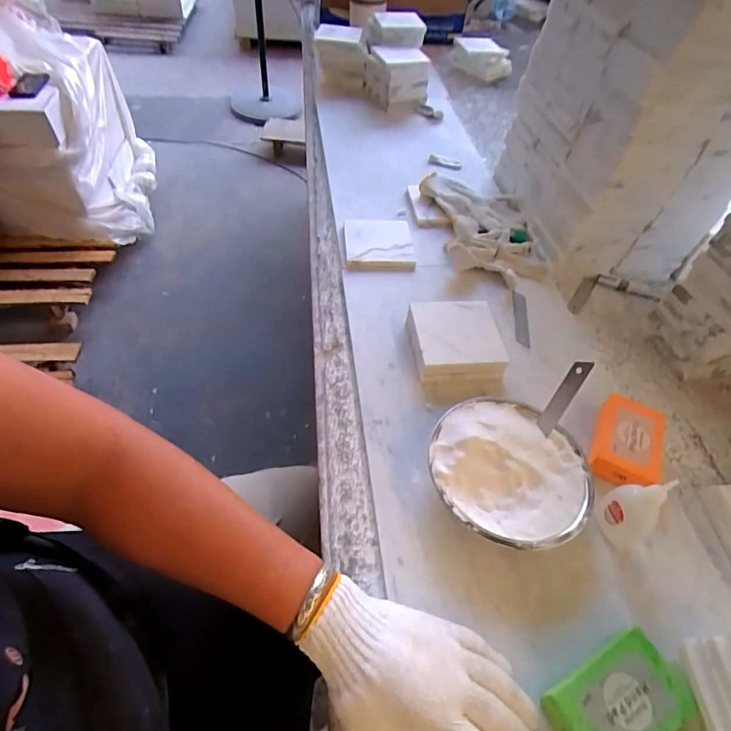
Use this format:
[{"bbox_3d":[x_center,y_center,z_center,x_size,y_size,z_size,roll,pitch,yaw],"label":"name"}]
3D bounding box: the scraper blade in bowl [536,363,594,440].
[{"bbox_3d":[0.194,0.031,0.446,0.015,0.084,0.009,30,28,16],"label":"scraper blade in bowl"}]

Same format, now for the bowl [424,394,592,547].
[{"bbox_3d":[0.134,0.104,0.440,0.144,0.045,0.143,2,54,-3],"label":"bowl"}]

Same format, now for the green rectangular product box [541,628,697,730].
[{"bbox_3d":[0.186,0.250,0.339,0.097,0.038,0.058,-21,58,-19],"label":"green rectangular product box"}]

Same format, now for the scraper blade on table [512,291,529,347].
[{"bbox_3d":[0.210,-0.062,0.613,0.022,0.006,0.096,15,51,-7],"label":"scraper blade on table"}]

